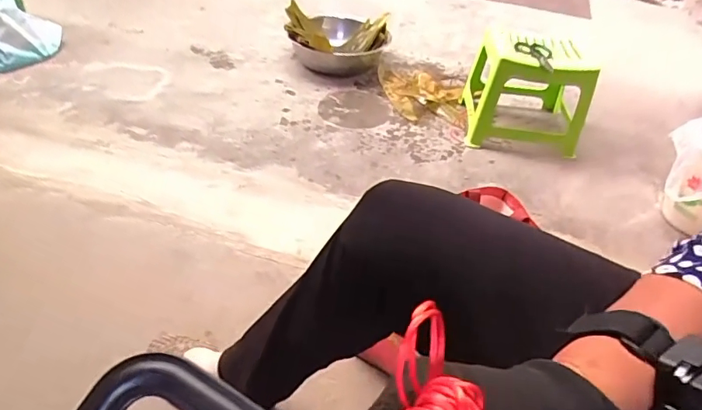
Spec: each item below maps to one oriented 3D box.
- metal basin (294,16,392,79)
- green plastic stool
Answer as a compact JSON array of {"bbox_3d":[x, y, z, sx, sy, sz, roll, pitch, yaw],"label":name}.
[{"bbox_3d":[-0.042,-0.548,1.751,0.291,0.161,0.290,4,39,-3],"label":"metal basin"},{"bbox_3d":[0.522,-0.330,1.476,0.323,0.296,0.322,4,39,-3],"label":"green plastic stool"}]

